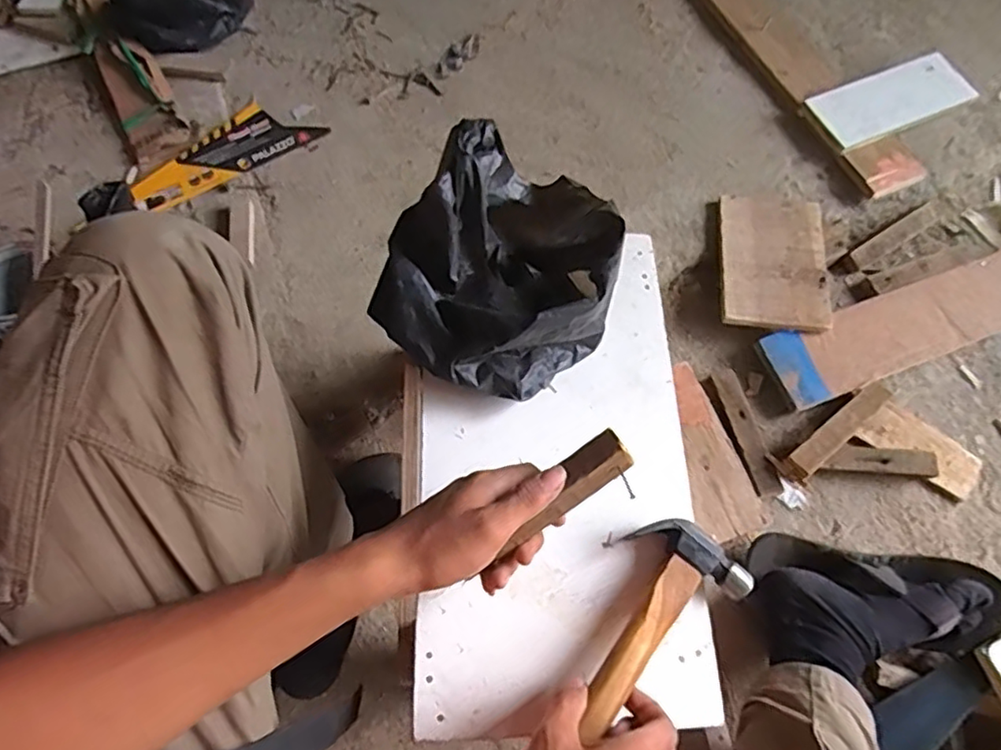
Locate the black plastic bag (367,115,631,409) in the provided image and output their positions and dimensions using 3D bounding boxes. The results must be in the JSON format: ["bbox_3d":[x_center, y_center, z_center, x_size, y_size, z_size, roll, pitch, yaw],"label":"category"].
[{"bbox_3d":[-0.001,-0.094,0.529,0.195,0.097,0.208,15,67,5],"label":"black plastic bag"}]

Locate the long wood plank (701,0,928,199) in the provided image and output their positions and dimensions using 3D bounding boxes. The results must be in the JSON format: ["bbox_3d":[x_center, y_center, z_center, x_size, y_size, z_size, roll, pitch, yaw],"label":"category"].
[{"bbox_3d":[0.470,-0.509,1.014,0.108,0.035,0.550,-24,71,-10],"label":"long wood plank"}]

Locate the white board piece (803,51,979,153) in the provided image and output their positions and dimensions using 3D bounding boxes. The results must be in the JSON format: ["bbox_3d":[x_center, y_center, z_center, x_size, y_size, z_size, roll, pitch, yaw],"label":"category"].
[{"bbox_3d":[0.603,-0.426,0.964,0.260,0.010,0.112,-23,66,-11],"label":"white board piece"}]

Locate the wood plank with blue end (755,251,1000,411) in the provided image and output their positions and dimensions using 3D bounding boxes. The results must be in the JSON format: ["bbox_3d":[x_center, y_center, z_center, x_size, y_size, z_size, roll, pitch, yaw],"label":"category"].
[{"bbox_3d":[0.631,-0.091,0.871,0.563,0.027,0.103,-19,71,-9],"label":"wood plank with blue end"}]

